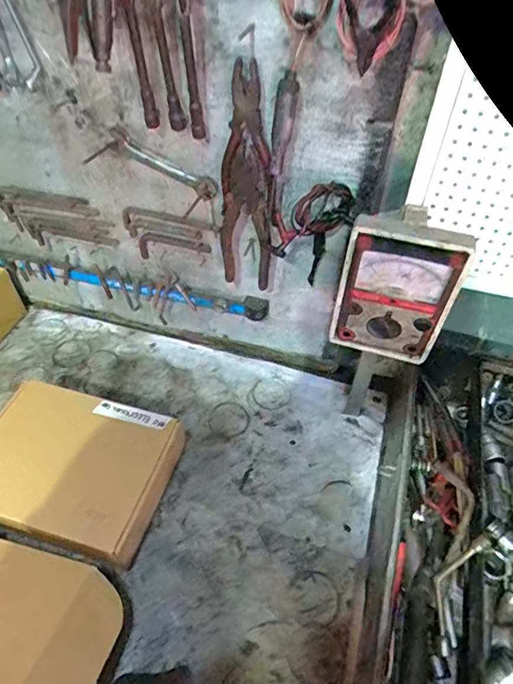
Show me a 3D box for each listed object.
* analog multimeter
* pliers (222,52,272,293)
[{"bbox_3d":[0.156,-0.059,0.531,0.122,0.179,0.055,12,50,10],"label":"analog multimeter"},{"bbox_3d":[-0.013,-0.187,0.599,0.071,0.284,0.043,3,49,2],"label":"pliers"}]

